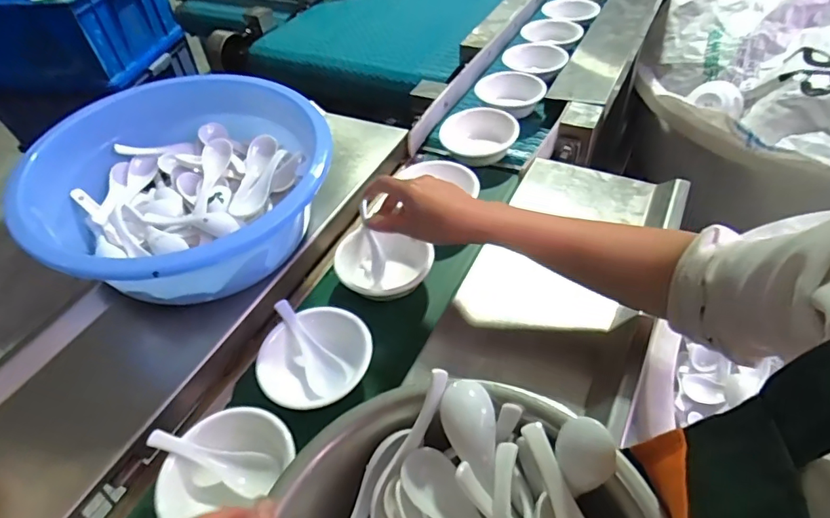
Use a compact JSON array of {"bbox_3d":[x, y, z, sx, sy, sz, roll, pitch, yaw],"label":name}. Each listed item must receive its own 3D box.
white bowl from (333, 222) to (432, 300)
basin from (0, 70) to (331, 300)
[{"bbox_3d":[-0.034,0.010,0.592,0.109,0.053,0.103,-3,43,3],"label":"white bowl"},{"bbox_3d":[-0.267,-0.083,0.594,0.315,0.149,0.315,-3,43,3],"label":"basin"}]

